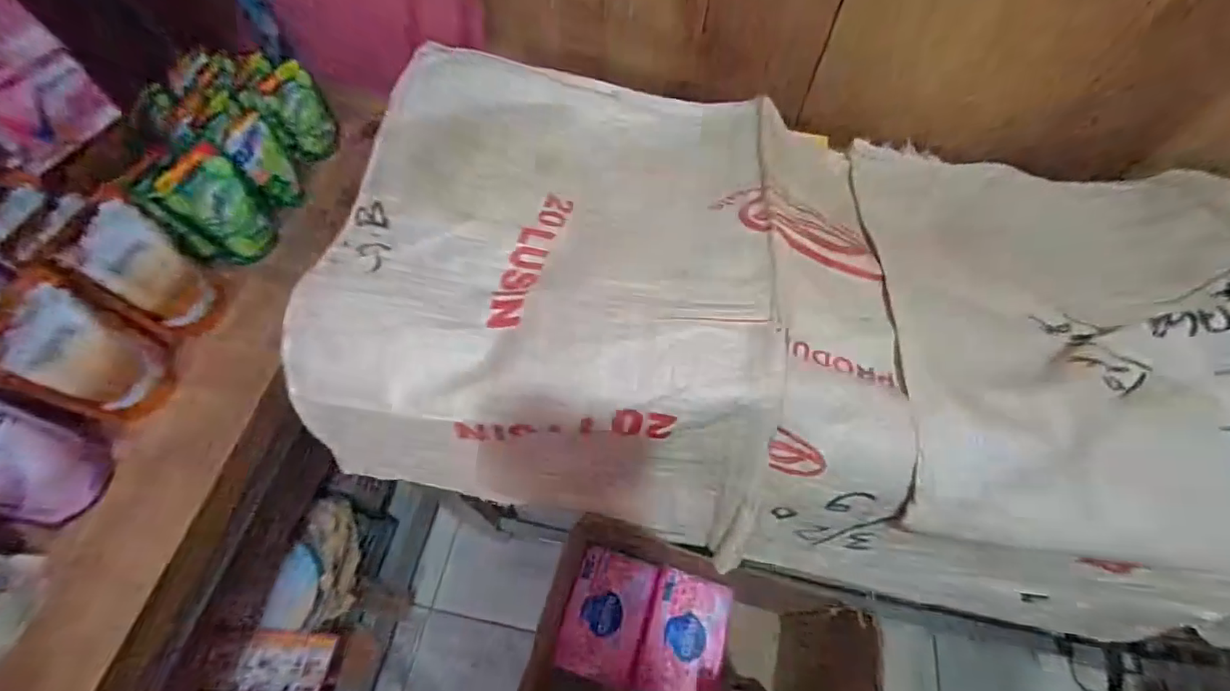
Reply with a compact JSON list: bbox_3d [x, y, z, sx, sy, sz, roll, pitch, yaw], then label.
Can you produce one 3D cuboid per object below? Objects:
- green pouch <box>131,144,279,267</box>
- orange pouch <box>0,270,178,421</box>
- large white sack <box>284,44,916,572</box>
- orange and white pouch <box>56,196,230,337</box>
[{"bbox_3d":[-0.553,-0.181,0.715,0.050,0.158,0.127,2,52,23],"label":"green pouch"},{"bbox_3d":[-0.589,0.012,0.585,0.031,0.184,0.109,8,62,3],"label":"orange pouch"},{"bbox_3d":[-0.005,-0.079,0.649,0.633,0.212,0.538,10,62,4],"label":"large white sack"},{"bbox_3d":[-0.566,-0.086,0.645,0.040,0.175,0.103,6,62,2],"label":"orange and white pouch"}]

